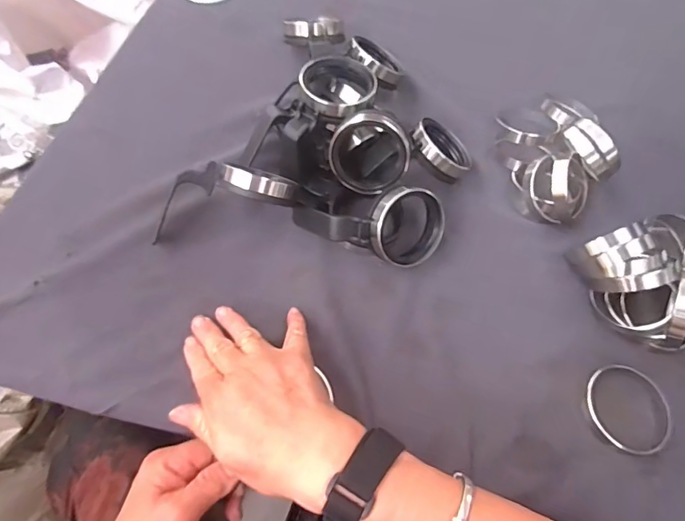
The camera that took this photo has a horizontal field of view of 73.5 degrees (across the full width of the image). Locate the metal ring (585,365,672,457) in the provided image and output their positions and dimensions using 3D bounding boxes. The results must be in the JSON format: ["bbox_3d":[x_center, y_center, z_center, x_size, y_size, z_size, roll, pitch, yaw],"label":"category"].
[{"bbox_3d":[0.242,0.123,0.387,0.073,0.009,0.070,4,62,-7],"label":"metal ring"}]

